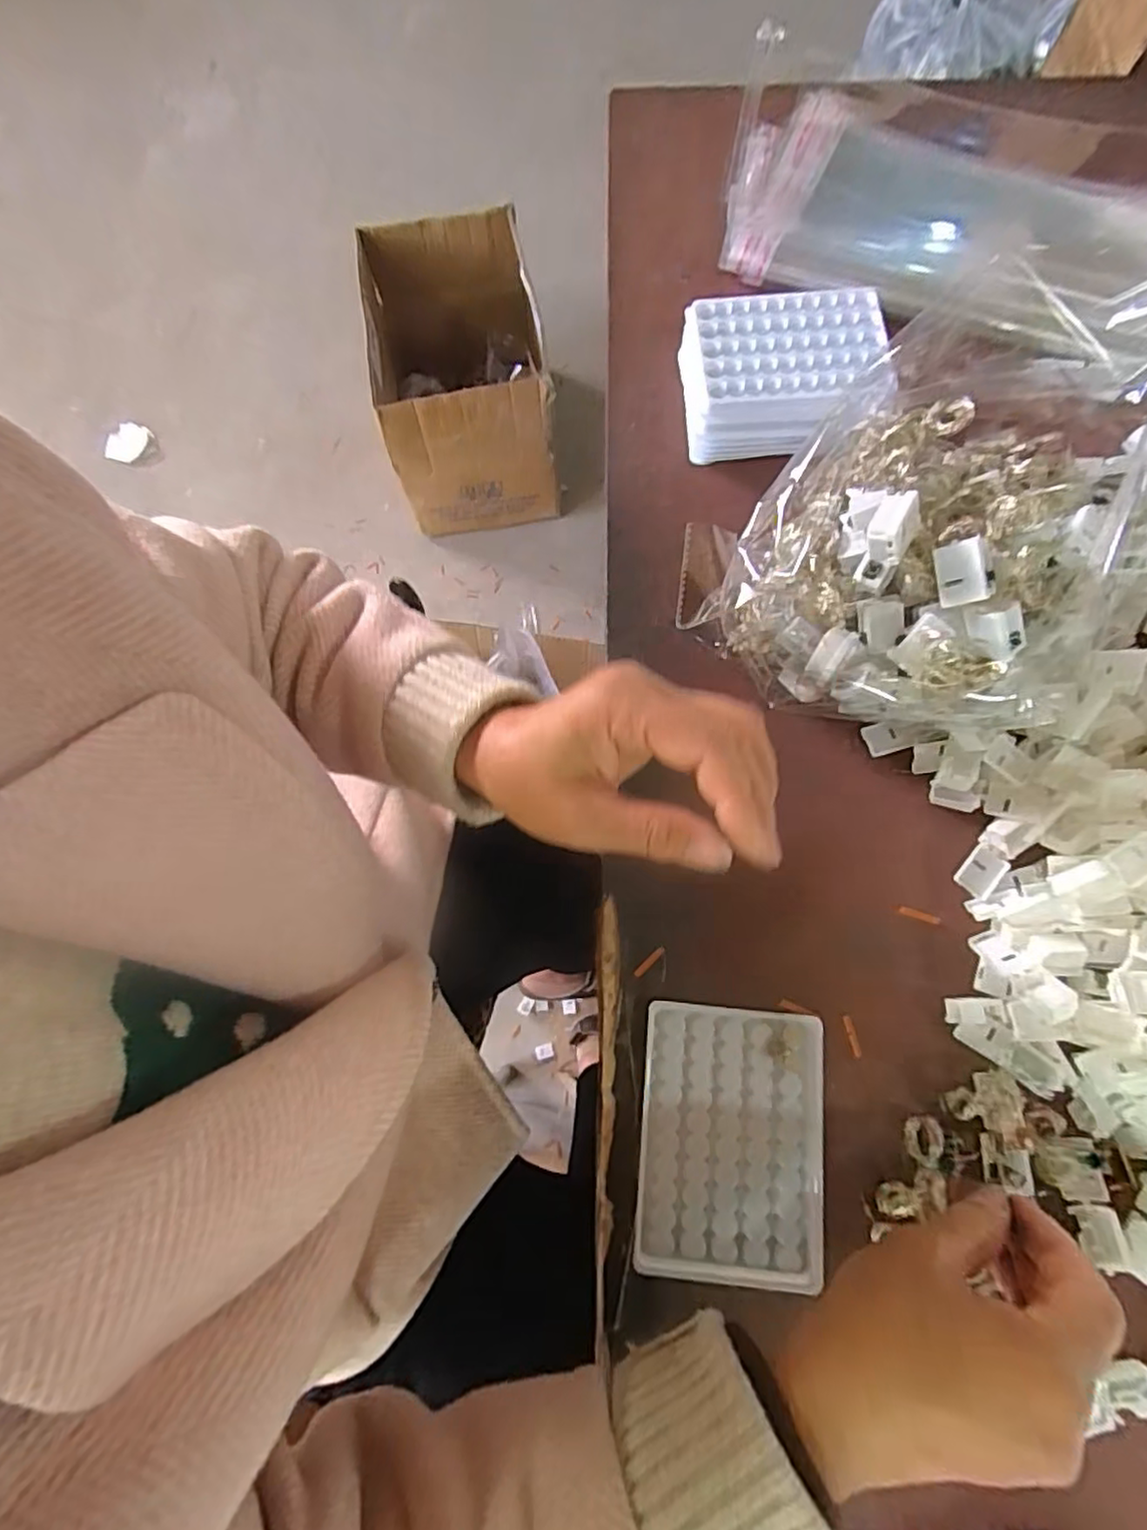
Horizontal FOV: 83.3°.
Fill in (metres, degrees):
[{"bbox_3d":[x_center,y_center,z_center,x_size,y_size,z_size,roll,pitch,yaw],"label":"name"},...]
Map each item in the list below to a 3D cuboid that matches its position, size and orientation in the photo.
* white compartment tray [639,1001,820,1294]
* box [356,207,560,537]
[{"bbox_3d":[0.084,0.198,0.341,0.093,0.007,0.129,5,76,3],"label":"white compartment tray"},{"bbox_3d":[-0.196,-0.684,1.147,0.281,0.276,0.435,-9,75,0],"label":"box"}]

